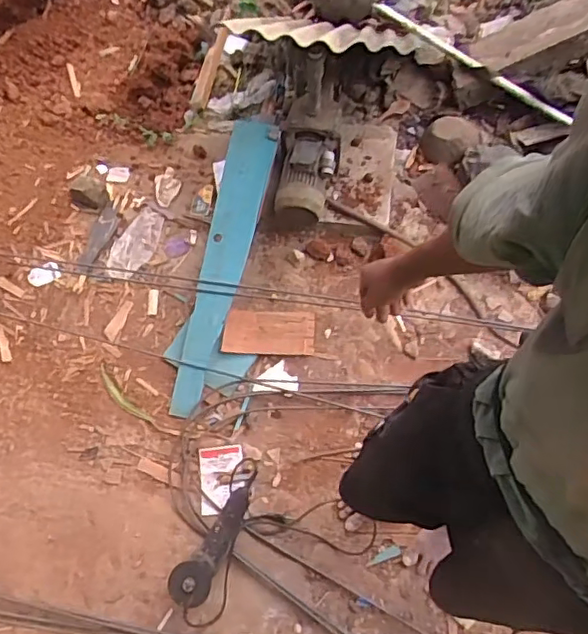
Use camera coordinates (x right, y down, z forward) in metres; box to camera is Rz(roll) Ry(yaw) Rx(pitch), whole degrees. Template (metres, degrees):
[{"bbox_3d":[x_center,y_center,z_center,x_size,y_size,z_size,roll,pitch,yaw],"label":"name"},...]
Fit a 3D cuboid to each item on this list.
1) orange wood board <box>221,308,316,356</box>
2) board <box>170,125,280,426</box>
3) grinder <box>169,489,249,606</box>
[{"bbox_3d":[-0.069,0.039,1.646,0.250,0.029,0.128,1,64,2],"label":"orange wood board"},{"bbox_3d":[-0.199,-0.154,1.646,0.128,0.041,0.843,12,79,8],"label":"board"},{"bbox_3d":[-0.191,0.543,1.392,0.087,0.082,0.284,27,71,13],"label":"grinder"}]

